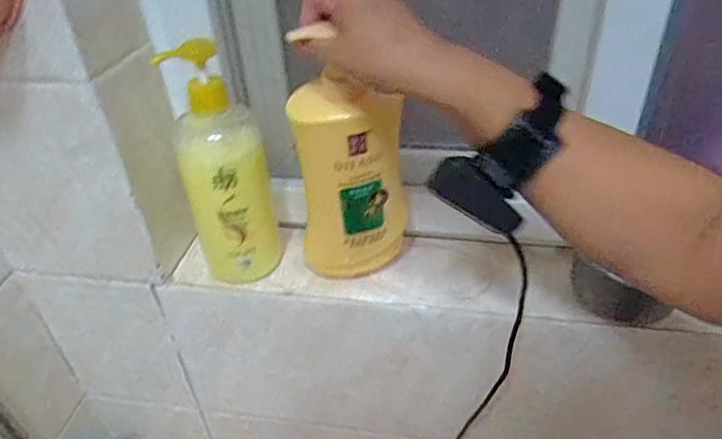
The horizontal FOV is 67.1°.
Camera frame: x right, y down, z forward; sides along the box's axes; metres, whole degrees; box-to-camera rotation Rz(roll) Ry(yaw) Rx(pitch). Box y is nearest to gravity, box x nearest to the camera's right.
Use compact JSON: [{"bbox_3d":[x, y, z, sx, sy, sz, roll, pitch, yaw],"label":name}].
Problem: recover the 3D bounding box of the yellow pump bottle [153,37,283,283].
[{"bbox_3d":[-0.136,-0.050,0.539,0.077,0.245,0.089,-9,37,-8],"label":"yellow pump bottle"}]

